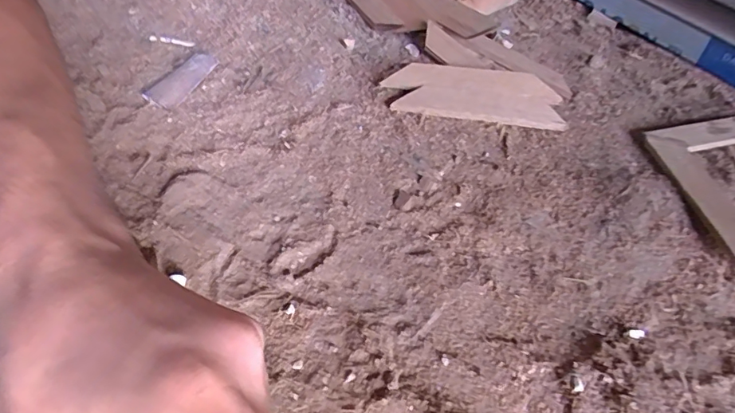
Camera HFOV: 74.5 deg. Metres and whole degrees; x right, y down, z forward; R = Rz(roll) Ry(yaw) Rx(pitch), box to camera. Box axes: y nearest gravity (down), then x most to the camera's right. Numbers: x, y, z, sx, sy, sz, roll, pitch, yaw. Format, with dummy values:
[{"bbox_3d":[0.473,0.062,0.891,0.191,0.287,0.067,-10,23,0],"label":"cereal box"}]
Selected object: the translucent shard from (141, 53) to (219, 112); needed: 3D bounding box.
[{"bbox_3d":[-0.238,-0.163,0.618,0.049,0.009,0.111,19,53,12],"label":"translucent shard"}]

